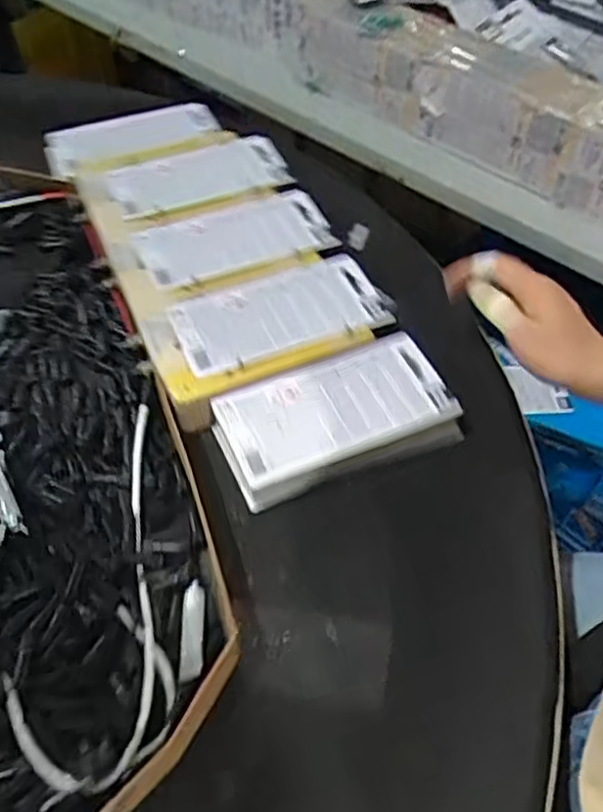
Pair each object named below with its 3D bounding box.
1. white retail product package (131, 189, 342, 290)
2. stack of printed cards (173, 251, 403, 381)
[{"bbox_3d":[-0.063,-0.159,0.682,0.179,0.028,0.109,-19,56,-15],"label":"white retail product package"},{"bbox_3d":[-0.018,-0.081,0.599,0.175,0.015,0.099,-17,55,-14],"label":"stack of printed cards"}]

